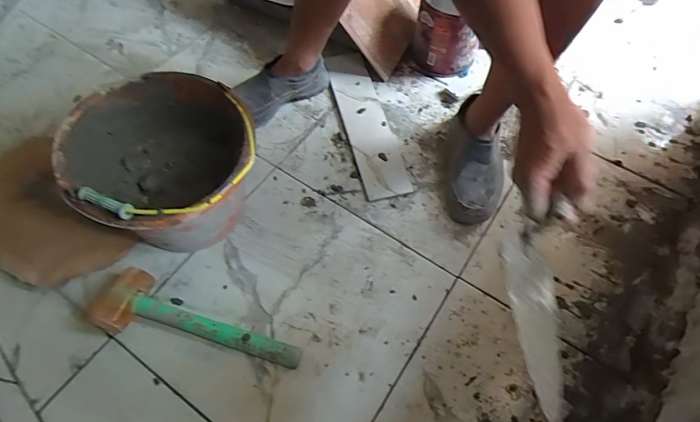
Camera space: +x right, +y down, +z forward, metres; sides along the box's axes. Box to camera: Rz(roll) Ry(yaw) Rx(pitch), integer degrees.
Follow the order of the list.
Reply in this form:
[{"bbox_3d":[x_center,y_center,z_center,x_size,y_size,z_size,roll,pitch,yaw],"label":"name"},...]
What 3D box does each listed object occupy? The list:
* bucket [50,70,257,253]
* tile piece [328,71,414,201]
[{"bbox_3d":[-0.281,-0.058,0.680,0.271,0.233,0.283,0,60,0],"label":"bucket"},{"bbox_3d":[0.039,-0.169,0.871,0.096,0.011,0.321,-10,62,-14],"label":"tile piece"}]

